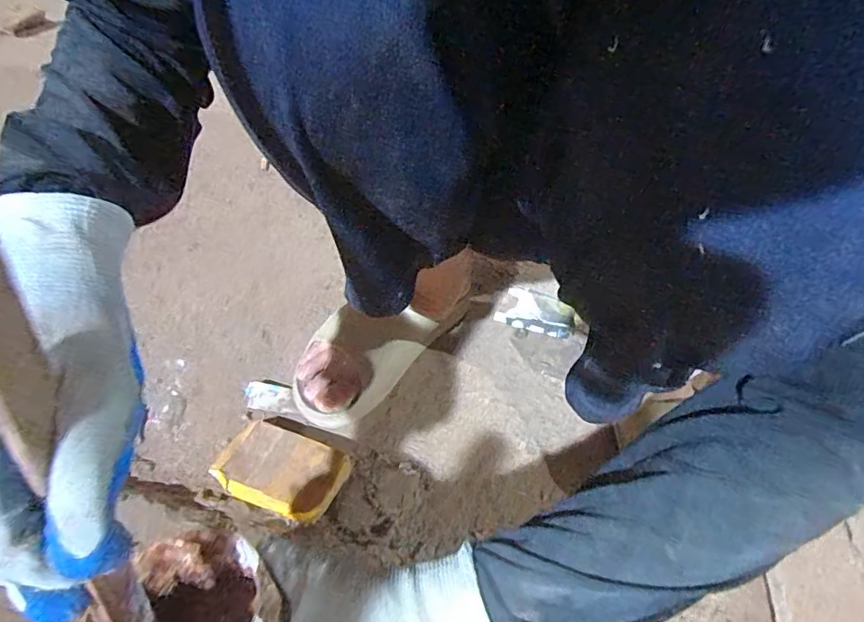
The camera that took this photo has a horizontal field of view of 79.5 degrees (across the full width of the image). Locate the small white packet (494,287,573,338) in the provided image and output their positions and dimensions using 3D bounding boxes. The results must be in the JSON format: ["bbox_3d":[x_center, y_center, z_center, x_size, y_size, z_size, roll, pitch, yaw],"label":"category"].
[{"bbox_3d":[0.117,0.003,0.588,0.084,0.017,0.058,24,46,19],"label":"small white packet"}]

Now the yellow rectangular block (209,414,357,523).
[{"bbox_3d":[-0.123,0.125,0.417,0.101,0.022,0.064,19,45,15],"label":"yellow rectangular block"}]

